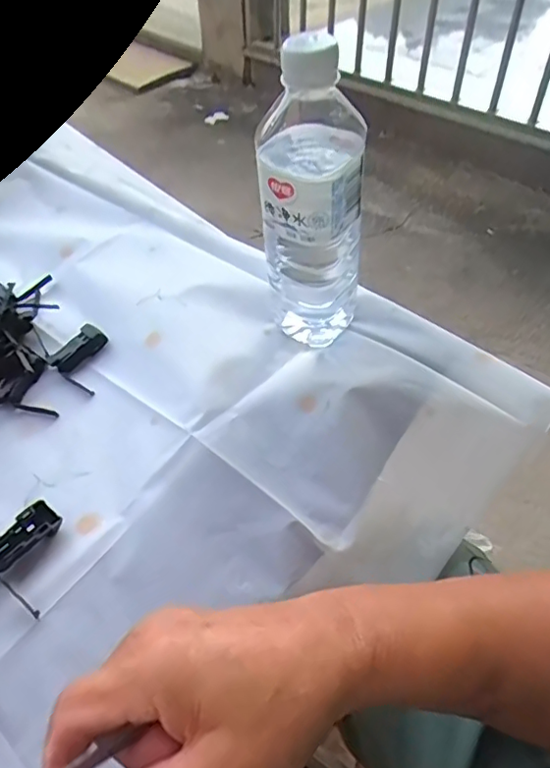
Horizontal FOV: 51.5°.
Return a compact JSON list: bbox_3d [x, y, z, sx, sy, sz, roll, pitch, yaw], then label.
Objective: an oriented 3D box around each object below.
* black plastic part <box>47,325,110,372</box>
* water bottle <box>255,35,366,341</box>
[{"bbox_3d":[-0.158,-0.029,0.455,0.019,0.013,0.046,34,60,27],"label":"black plastic part"},{"bbox_3d":[0.026,-0.122,0.390,0.069,0.208,0.065,1,51,5],"label":"water bottle"}]

